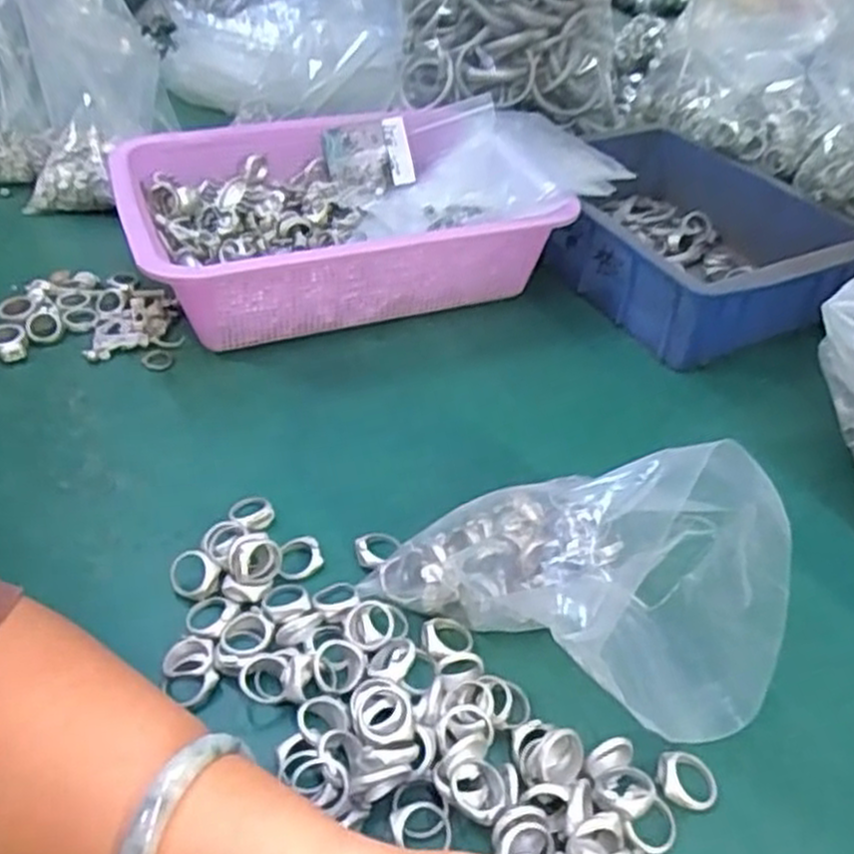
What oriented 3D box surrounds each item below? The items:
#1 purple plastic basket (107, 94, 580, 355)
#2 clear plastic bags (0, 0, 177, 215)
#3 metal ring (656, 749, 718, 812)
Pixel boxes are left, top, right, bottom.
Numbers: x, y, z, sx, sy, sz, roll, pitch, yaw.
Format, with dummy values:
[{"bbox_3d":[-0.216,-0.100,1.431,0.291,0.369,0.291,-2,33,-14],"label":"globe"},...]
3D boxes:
[{"bbox_3d":[-0.068,-0.151,0.589,0.287,0.090,0.215,-13,43,-17],"label":"purple plastic basket"},{"bbox_3d":[-0.332,-0.339,0.658,0.168,0.254,0.204,-16,44,-20],"label":"clear plastic bags"},{"bbox_3d":[0.106,0.143,0.316,0.024,0.007,0.021,6,41,5],"label":"metal ring"}]

